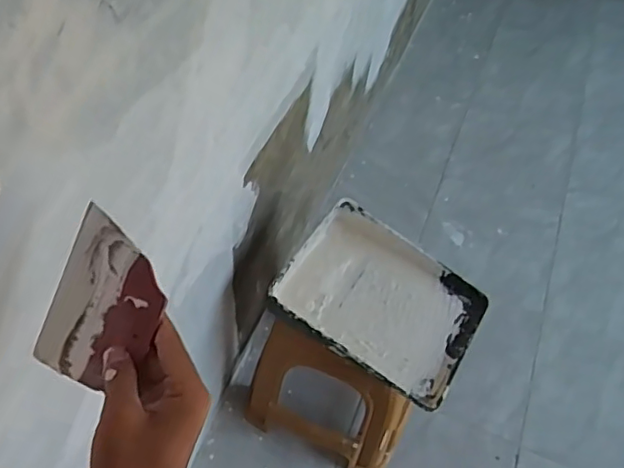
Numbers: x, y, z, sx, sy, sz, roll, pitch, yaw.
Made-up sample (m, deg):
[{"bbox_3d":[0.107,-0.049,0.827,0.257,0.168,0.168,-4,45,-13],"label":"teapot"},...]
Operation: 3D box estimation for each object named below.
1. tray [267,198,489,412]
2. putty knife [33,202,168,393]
[{"bbox_3d":[0.134,0.116,1.091,0.349,0.089,0.284,28,55,13],"label":"tray"},{"bbox_3d":[-0.150,0.054,0.418,0.102,0.005,0.118,25,97,30],"label":"putty knife"}]

